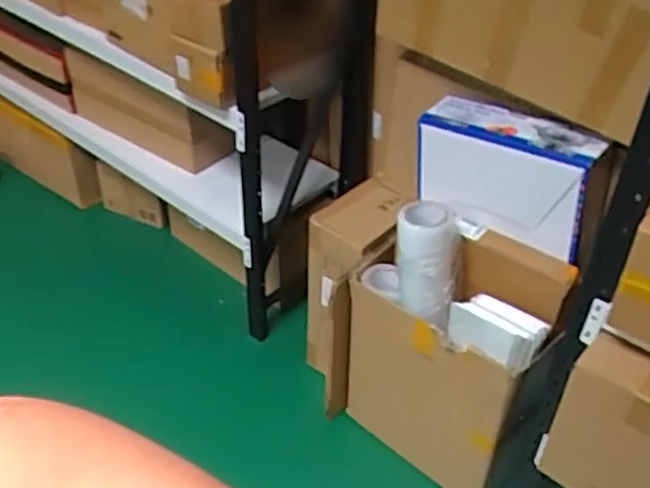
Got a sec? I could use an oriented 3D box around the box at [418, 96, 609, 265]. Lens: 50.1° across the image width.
[{"bbox_3d":[0.347,-0.145,1.351,0.353,0.209,0.119,29,47,29],"label":"box"}]

